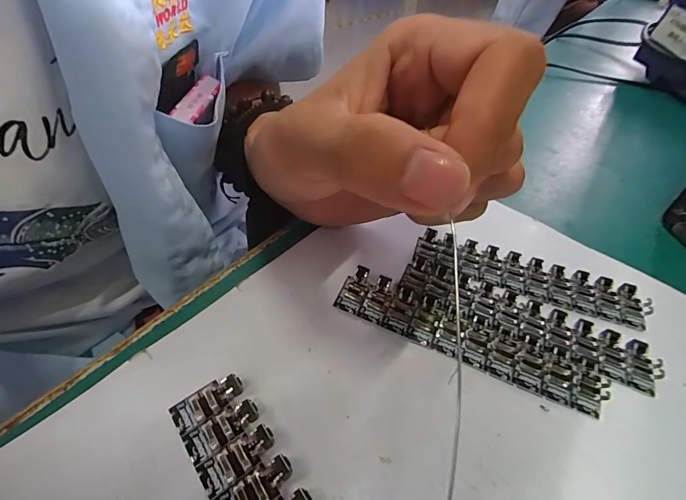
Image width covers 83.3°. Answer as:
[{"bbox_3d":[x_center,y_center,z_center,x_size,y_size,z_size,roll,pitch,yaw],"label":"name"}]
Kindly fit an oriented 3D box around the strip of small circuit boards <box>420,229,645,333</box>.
[{"bbox_3d":[0.091,0.013,0.191,0.108,0.007,0.025,15,43,9],"label":"strip of small circuit boards"}]

